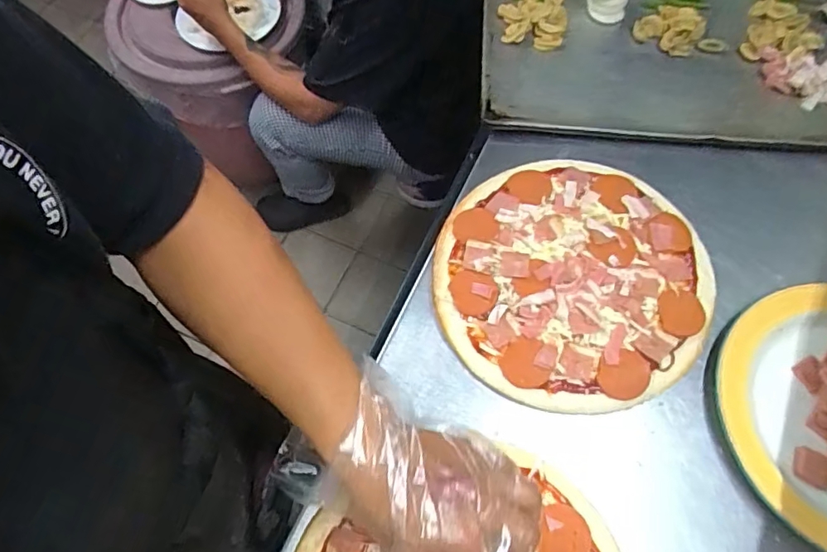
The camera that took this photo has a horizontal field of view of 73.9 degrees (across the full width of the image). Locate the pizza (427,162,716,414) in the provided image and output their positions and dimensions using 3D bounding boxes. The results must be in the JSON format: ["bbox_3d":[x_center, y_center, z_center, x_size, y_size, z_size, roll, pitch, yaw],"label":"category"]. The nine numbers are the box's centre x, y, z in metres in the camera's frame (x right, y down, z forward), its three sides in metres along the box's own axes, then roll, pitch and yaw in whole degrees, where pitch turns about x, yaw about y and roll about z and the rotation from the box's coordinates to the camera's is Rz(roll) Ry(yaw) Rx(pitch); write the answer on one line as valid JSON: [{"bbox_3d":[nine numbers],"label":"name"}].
[{"bbox_3d":[0.152,-0.003,0.531,0.246,0.031,0.261,0,65,0],"label":"pizza"}]

